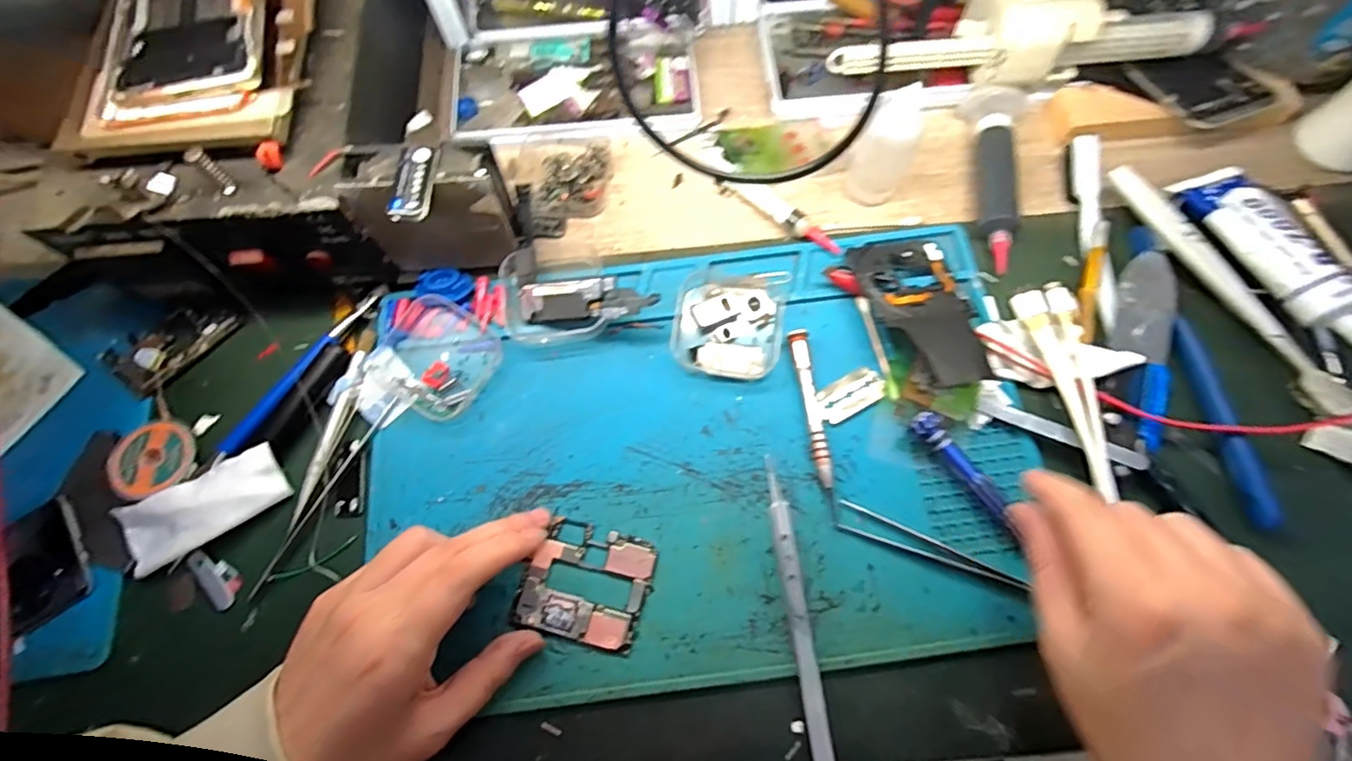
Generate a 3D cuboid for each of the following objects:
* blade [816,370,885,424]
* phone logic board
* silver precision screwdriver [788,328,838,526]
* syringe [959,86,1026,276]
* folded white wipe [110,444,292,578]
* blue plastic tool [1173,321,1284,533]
[{"bbox_3d":[0.102,0.009,0.352,0.044,0.004,0.021,-27,71,-7],"label":"blade"},{"bbox_3d":[-0.047,0.108,0.320,0.065,0.005,0.058,12,71,7],"label":"phone logic board"},{"bbox_3d":[0.080,0.024,0.344,0.011,0.011,0.110,-7,70,0],"label":"silver precision screwdriver"},{"bbox_3d":[0.210,-0.134,0.395,0.036,0.023,0.137,8,71,6],"label":"syringe"},{"bbox_3d":[-0.262,0.071,0.332,0.085,0.017,0.036,-27,71,-7],"label":"folded white wipe"},{"bbox_3d":[0.305,0.021,0.332,0.014,0.010,0.118,-10,70,-1],"label":"blue plastic tool"}]

